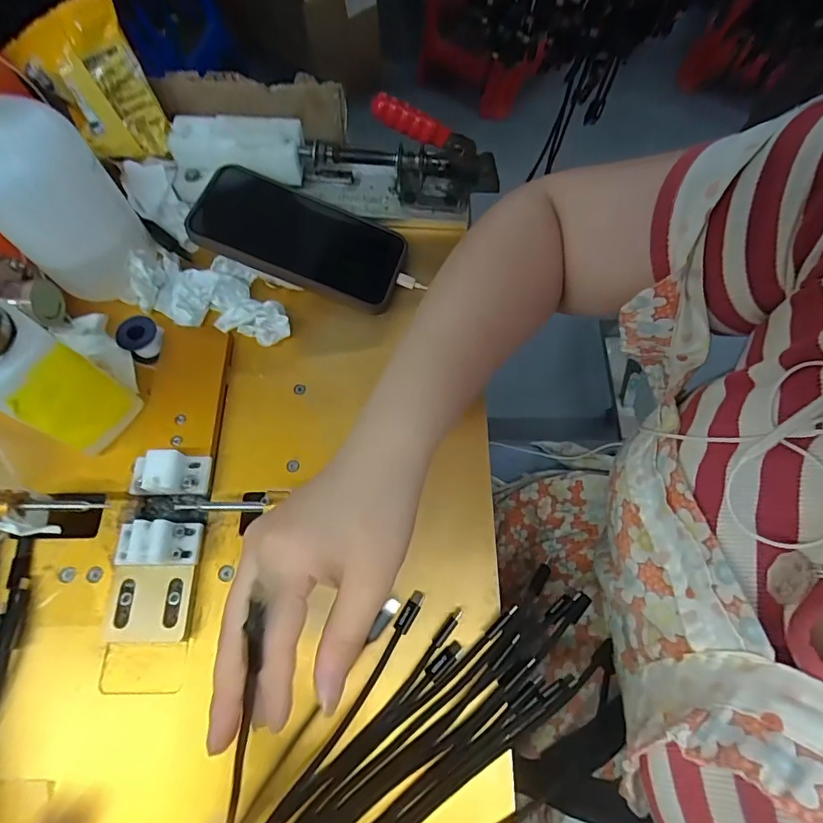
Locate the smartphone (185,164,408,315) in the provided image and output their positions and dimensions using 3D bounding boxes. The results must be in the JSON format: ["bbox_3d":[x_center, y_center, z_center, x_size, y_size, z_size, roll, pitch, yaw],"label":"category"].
[{"bbox_3d":[-0.087,-0.139,0.384,0.161,0.017,0.079,20,66,-8],"label":"smartphone"}]

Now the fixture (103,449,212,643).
[{"bbox_3d":[-0.163,0.084,0.308,0.050,0.027,0.114,-1,66,2],"label":"fixture"}]

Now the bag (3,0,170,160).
[{"bbox_3d":[-0.256,-0.258,0.386,0.085,0.106,0.022,-17,44,-3],"label":"bag"}]

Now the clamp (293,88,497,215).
[{"bbox_3d":[-0.008,-0.209,0.388,0.156,0.076,0.037,3,66,4],"label":"clamp"}]

